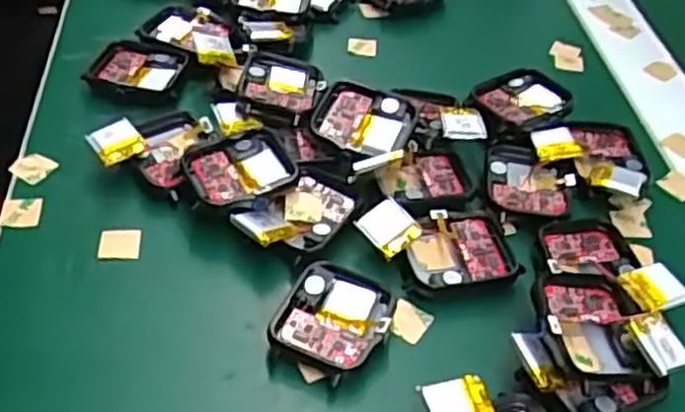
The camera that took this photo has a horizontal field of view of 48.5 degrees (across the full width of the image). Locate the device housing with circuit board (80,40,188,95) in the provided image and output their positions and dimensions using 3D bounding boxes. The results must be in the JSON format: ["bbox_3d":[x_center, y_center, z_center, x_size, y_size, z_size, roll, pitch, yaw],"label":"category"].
[{"bbox_3d":[-0.101,-0.066,0.376,0.044,0.011,0.036,19,46,13],"label":"device housing with circuit board"}]

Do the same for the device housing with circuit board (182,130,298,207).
[{"bbox_3d":[-0.041,-0.015,0.313,0.044,0.005,0.034,-16,48,-20],"label":"device housing with circuit board"}]

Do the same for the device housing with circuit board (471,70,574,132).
[{"bbox_3d":[0.086,-0.049,0.364,0.044,0.012,0.038,-17,49,-21],"label":"device housing with circuit board"}]

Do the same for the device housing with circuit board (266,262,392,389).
[{"bbox_3d":[-0.003,0.042,0.275,0.036,0.013,0.041,21,47,15],"label":"device housing with circuit board"}]

